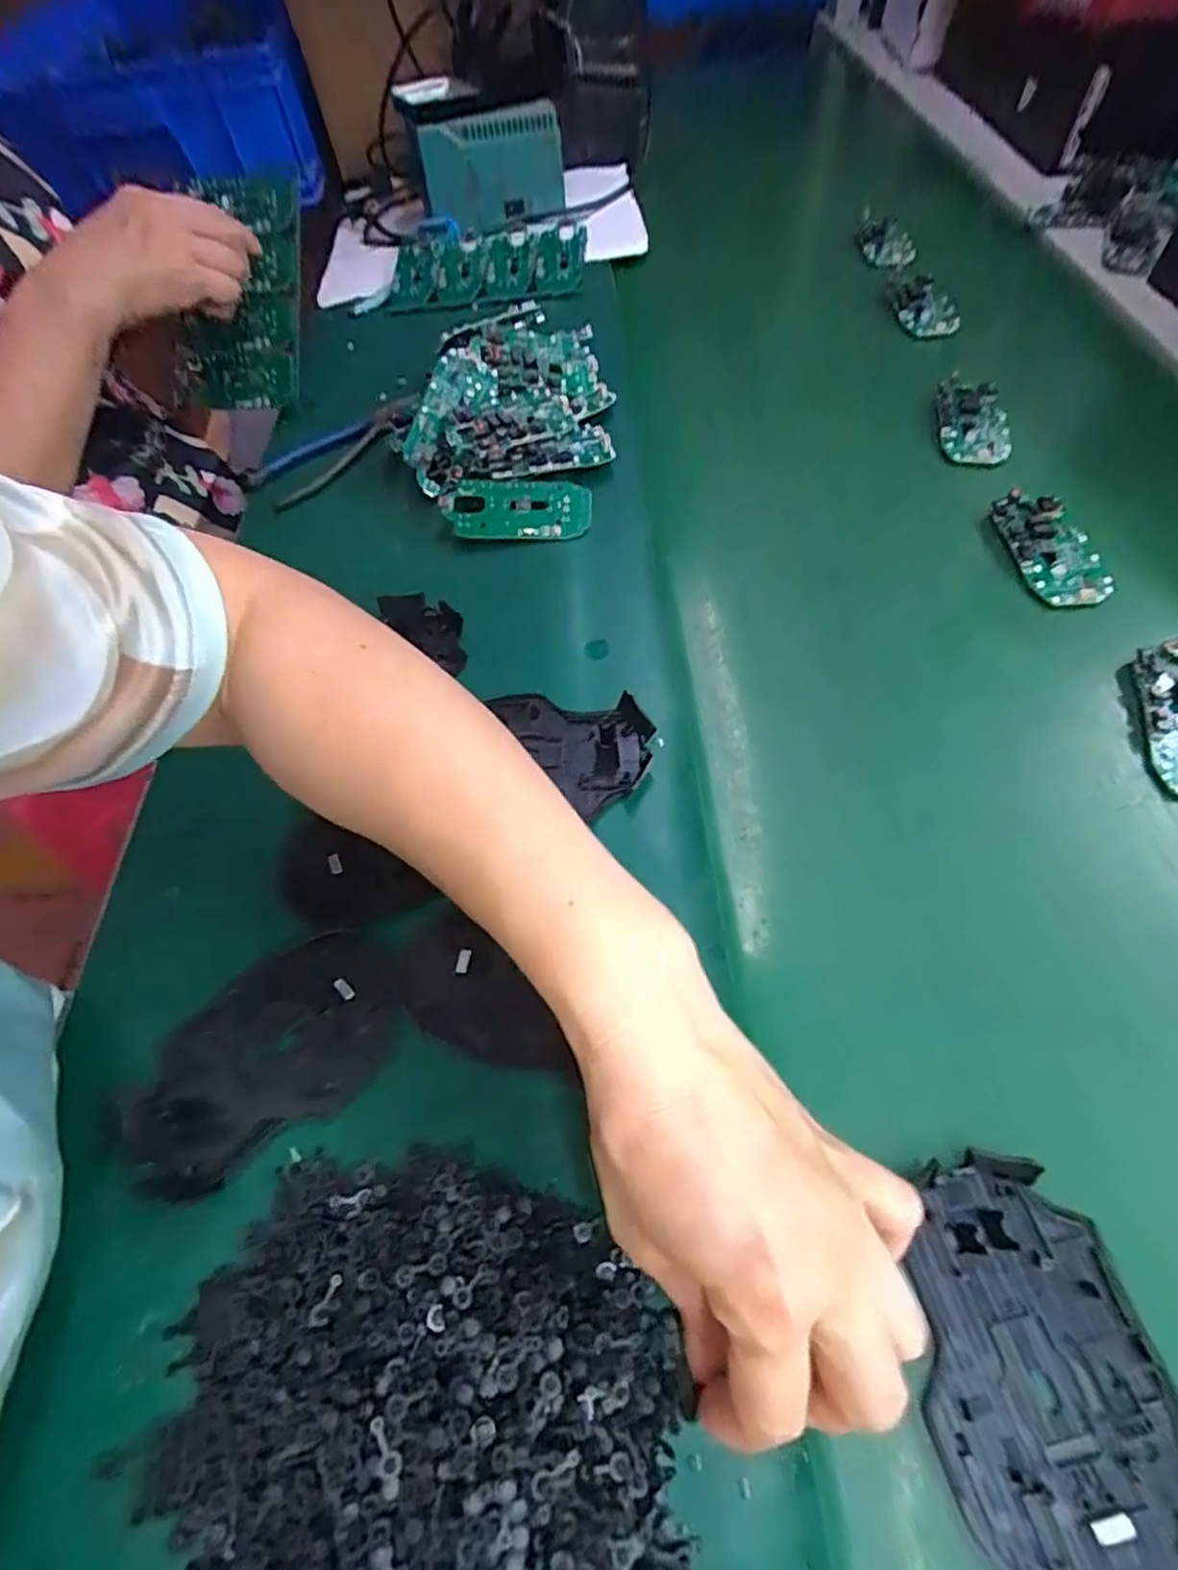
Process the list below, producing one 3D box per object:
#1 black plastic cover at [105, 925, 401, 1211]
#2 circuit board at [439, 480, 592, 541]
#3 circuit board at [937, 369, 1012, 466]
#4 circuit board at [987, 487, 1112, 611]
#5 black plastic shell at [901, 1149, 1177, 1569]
[{"bbox_3d":[-0.136,0.111,0.279,0.115,0.005,0.072,-31,61,-14],"label":"black plastic cover"},{"bbox_3d":[-0.048,-0.182,0.444,0.098,0.006,0.044,0,76,1],"label":"circuit board"},{"bbox_3d":[0.270,-0.259,0.473,0.044,0.012,0.090,5,59,8],"label":"circuit board"},{"bbox_3d":[0.276,-0.141,0.398,0.044,0.013,0.083,-10,58,-1],"label":"circuit board"},{"bbox_3d":[0.143,0.184,0.211,0.072,0.010,0.112,-8,58,-1],"label":"black plastic shell"}]

